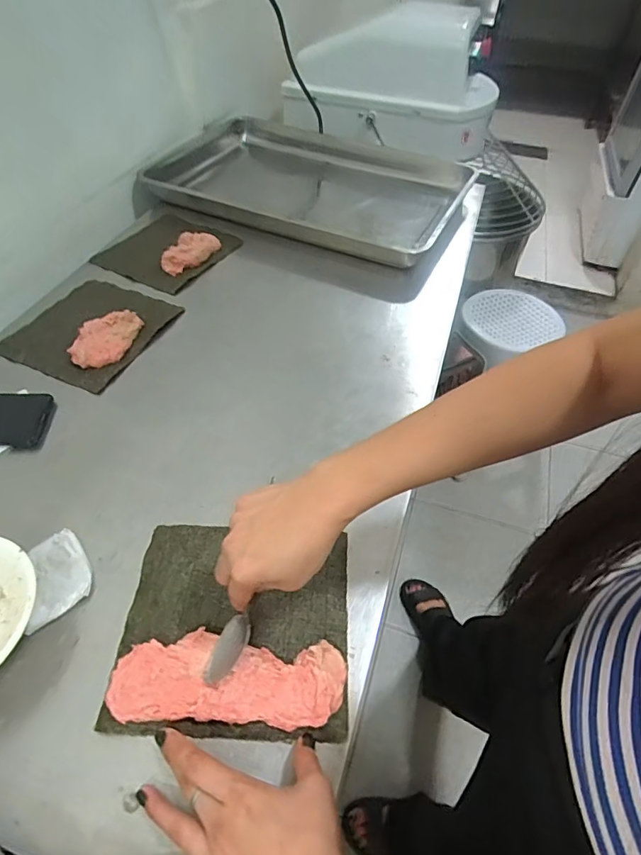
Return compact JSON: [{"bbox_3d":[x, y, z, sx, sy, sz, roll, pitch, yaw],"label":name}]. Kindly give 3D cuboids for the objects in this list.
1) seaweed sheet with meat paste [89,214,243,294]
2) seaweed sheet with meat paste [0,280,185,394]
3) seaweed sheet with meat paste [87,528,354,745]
[{"bbox_3d":[-0.262,-0.316,0.812,0.186,0.027,0.196,24,53,17],"label":"seaweed sheet with meat paste"},{"bbox_3d":[-0.327,-0.151,0.670,0.185,0.027,0.197,20,52,14],"label":"seaweed sheet with meat paste"},{"bbox_3d":[-0.072,0.167,0.417,0.195,0.020,0.174,3,50,0],"label":"seaweed sheet with meat paste"}]

